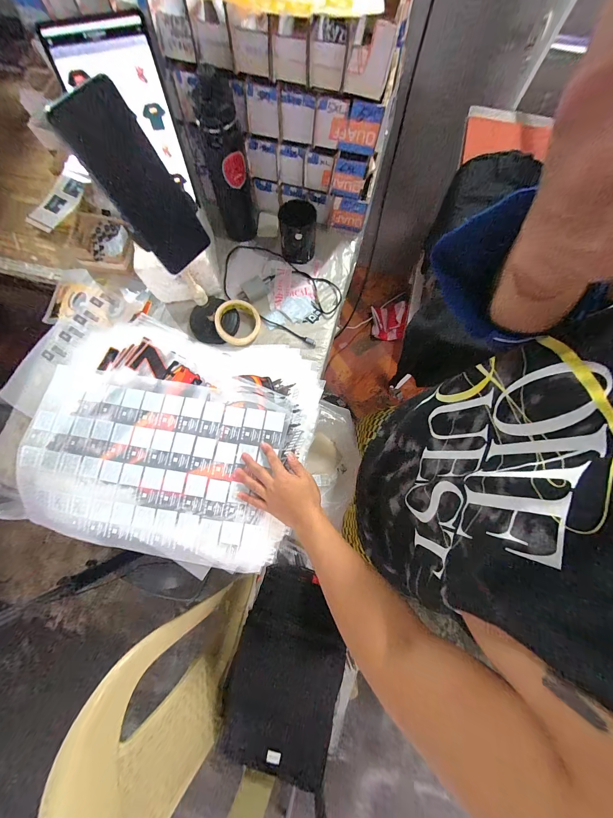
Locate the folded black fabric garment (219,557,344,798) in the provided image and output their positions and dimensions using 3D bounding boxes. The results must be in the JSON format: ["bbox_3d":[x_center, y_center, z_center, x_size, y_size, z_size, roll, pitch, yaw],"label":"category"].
[{"bbox_3d":[-0.045,0.583,0.644,0.223,0.120,0.360,12,75,3],"label":"folded black fabric garment"}]

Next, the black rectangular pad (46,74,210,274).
[{"bbox_3d":[-0.183,-0.243,0.317,0.077,0.161,0.011,-45,56,-7],"label":"black rectangular pad"}]

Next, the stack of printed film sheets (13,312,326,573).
[{"bbox_3d":[-0.264,0.041,0.563,0.526,0.032,0.441,14,75,3],"label":"stack of printed film sheets"}]

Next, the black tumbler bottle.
[{"bbox_3d":[-0.156,-0.467,0.566,0.075,0.299,0.092,-10,75,-3],"label":"black tumbler bottle"}]

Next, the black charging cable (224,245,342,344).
[{"bbox_3d":[-0.070,-0.275,0.644,0.289,0.030,0.160,29,77,7],"label":"black charging cable"}]

